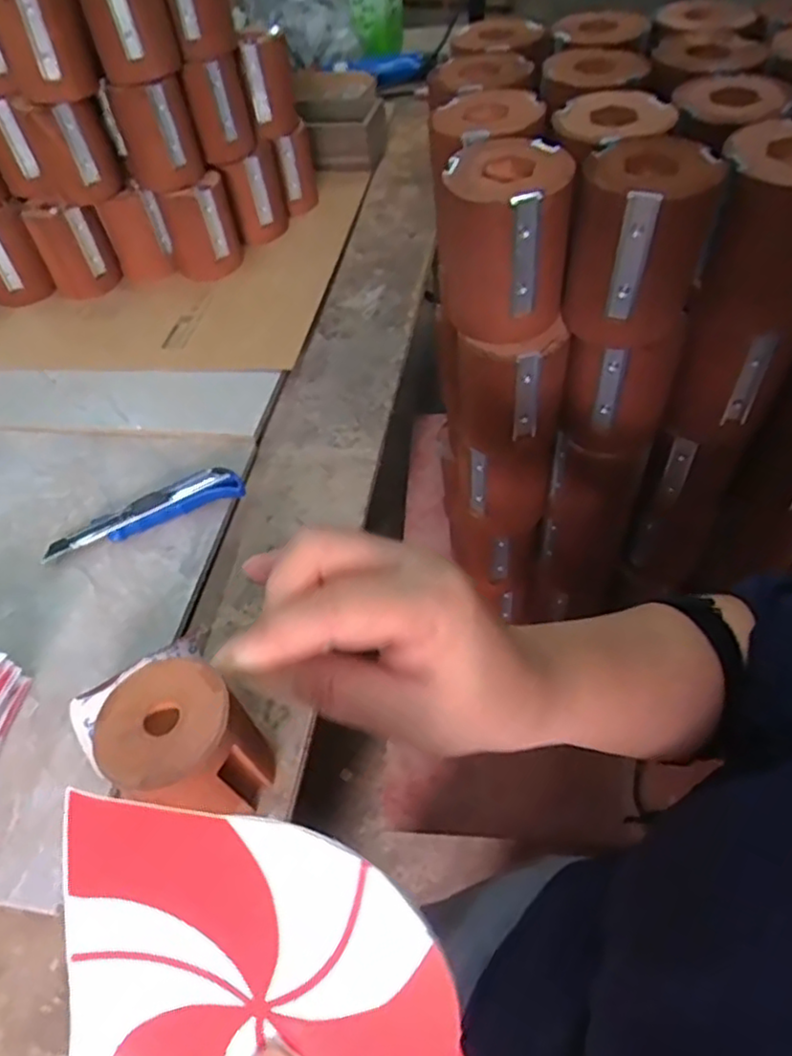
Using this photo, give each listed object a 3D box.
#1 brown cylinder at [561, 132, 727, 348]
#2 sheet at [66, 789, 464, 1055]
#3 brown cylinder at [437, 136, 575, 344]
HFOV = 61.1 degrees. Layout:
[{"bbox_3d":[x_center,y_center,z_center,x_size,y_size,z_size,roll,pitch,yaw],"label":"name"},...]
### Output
[{"bbox_3d":[0.154,-0.179,0.428,0.078,0.100,0.075,16,55,17],"label":"brown cylinder"},{"bbox_3d":[-0.035,0.120,0.169,0.101,0.101,0.010,4,11,9],"label":"sheet"},{"bbox_3d":[0.068,-0.186,0.443,0.077,0.102,0.077,1,52,6],"label":"brown cylinder"}]

